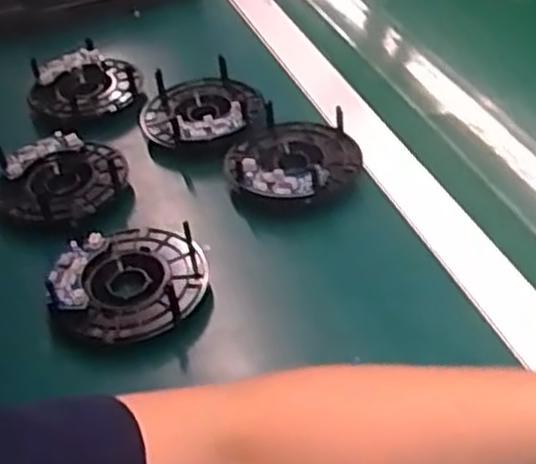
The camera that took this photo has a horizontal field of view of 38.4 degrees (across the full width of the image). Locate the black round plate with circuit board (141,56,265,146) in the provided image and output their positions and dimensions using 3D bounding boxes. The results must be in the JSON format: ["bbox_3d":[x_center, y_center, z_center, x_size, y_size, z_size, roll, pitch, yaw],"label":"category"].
[{"bbox_3d":[-0.056,-0.102,0.645,0.097,0.029,0.098,-4,42,4],"label":"black round plate with circuit board"}]

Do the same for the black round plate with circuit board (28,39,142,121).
[{"bbox_3d":[-0.165,-0.131,0.687,0.089,0.030,0.080,-30,46,-23],"label":"black round plate with circuit board"}]

